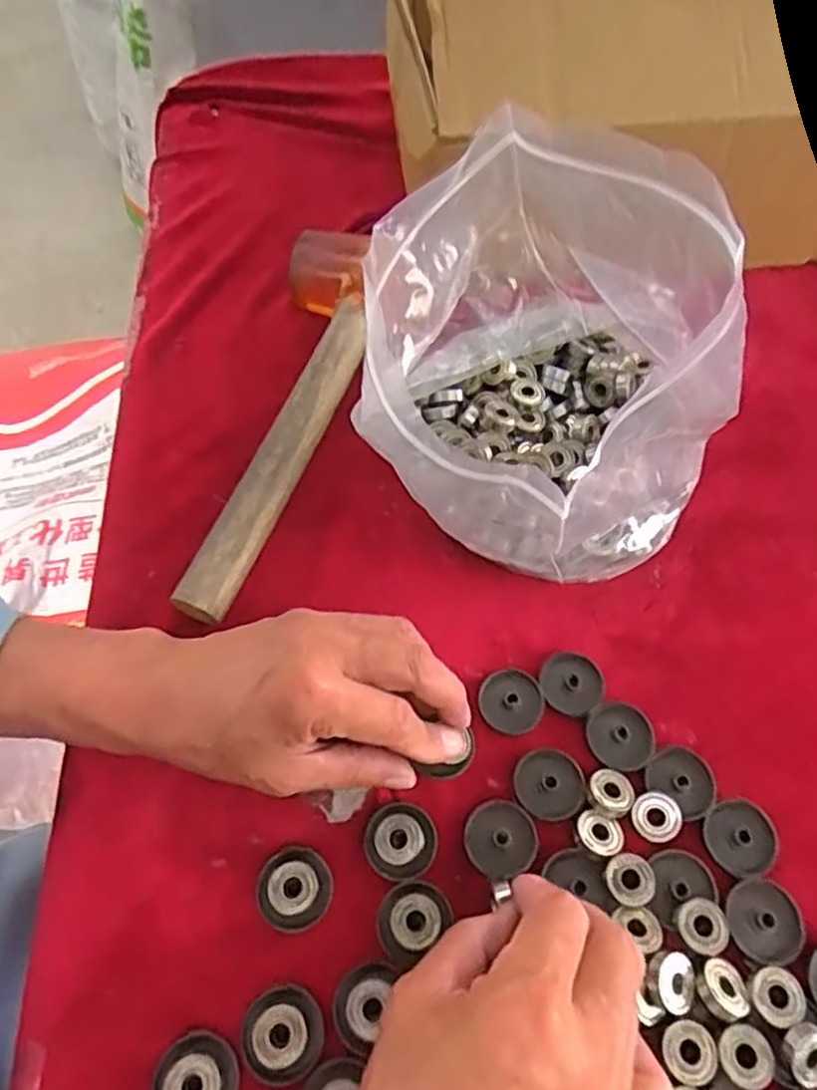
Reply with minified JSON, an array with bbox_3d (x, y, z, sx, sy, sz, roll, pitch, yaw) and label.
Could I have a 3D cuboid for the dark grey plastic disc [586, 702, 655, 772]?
[{"bbox_3d":[0.106,0.096,0.352,0.033,0.004,0.032,1,60,-1],"label":"dark grey plastic disc"}]

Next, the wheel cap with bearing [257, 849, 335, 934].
[{"bbox_3d":[-0.051,0.153,0.314,0.033,0.012,0.033,1,60,-1],"label":"wheel cap with bearing"}]

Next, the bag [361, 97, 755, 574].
[{"bbox_3d":[0.063,-0.083,0.350,0.145,0.186,0.142,37,66,18],"label":"bag"}]

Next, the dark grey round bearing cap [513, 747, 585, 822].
[{"bbox_3d":[0.068,0.116,0.341,0.033,0.005,0.033,1,60,-1],"label":"dark grey round bearing cap"}]

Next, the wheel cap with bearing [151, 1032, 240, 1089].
[{"bbox_3d":[-0.084,0.213,0.278,0.031,0.012,0.032,1,60,-1],"label":"wheel cap with bearing"}]

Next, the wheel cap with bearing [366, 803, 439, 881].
[{"bbox_3d":[-0.003,0.135,0.324,0.032,0.011,0.032,1,60,-1],"label":"wheel cap with bearing"}]

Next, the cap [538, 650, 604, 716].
[{"bbox_3d":[0.085,0.072,0.367,0.032,0.004,0.032,1,60,-1],"label":"cap"}]

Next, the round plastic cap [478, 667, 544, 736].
[{"bbox_3d":[0.053,0.078,0.359,0.032,0.008,0.035,1,60,-1],"label":"round plastic cap"}]

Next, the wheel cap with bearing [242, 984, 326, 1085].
[{"bbox_3d":[-0.051,0.200,0.287,0.032,0.012,0.032,1,60,-1],"label":"wheel cap with bearing"}]

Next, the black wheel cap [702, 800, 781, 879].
[{"bbox_3d":[0.156,0.136,0.328,0.034,0.007,0.031,1,60,-1],"label":"black wheel cap"}]

